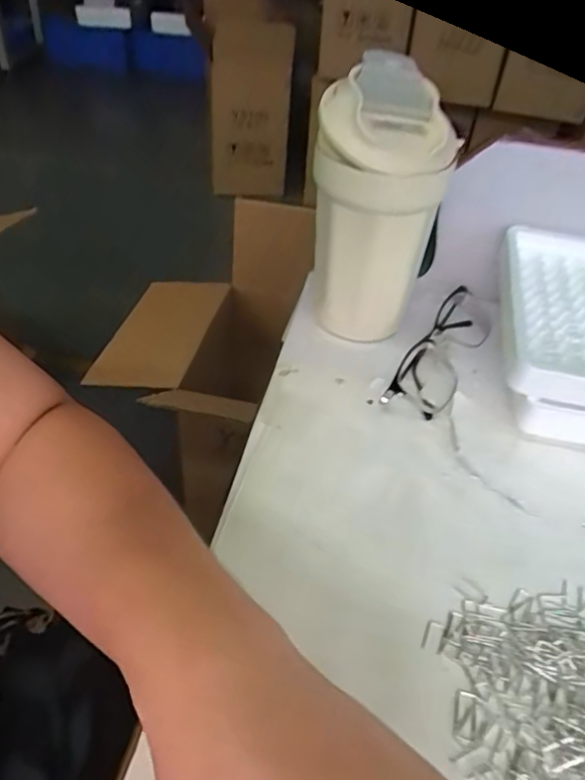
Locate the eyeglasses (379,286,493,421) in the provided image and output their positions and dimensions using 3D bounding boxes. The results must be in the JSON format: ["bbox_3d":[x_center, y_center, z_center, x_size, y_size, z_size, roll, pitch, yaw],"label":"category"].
[{"bbox_3d":[0.106,-0.026,0.419,0.044,0.030,0.145,25,45,21],"label":"eyeglasses"}]

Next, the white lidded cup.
[{"bbox_3d":[0.053,-0.111,0.392,0.081,0.188,0.067,10,42,6],"label":"white lidded cup"}]

